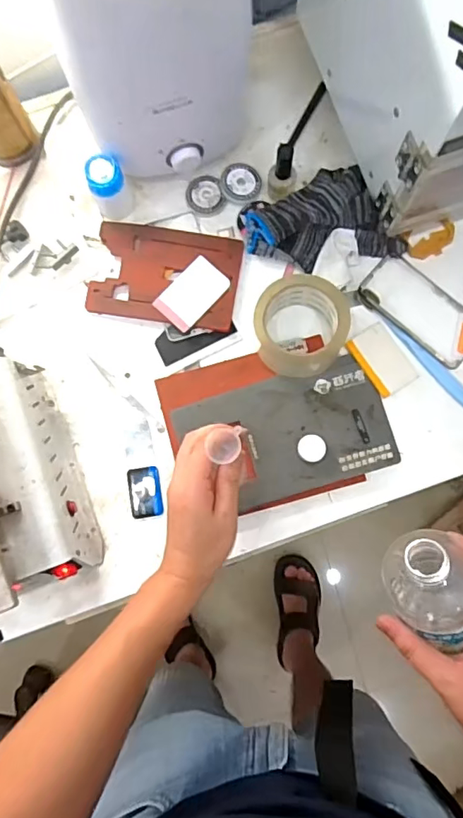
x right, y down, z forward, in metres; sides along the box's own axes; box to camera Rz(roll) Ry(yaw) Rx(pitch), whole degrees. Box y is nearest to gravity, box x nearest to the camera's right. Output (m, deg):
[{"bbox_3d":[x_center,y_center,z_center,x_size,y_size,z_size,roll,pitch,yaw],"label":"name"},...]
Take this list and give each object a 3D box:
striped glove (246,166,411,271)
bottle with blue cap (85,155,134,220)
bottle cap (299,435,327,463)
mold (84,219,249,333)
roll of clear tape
[{"bbox_3d":[0.102,-0.216,0.588,0.167,0.039,0.106,-11,82,0],"label":"striped glove"},{"bbox_3d":[-0.136,-0.246,0.581,0.040,0.072,0.031,-23,82,-2],"label":"bottle with blue cap"},{"bbox_3d":[0.086,0.042,0.559,0.029,0.011,0.029,0,82,1],"label":"bottle cap"},{"bbox_3d":[-0.075,-0.155,0.604,0.167,0.012,0.112,9,82,3],"label":"mold"},{"bbox_3d":[0.074,-0.088,0.561,0.094,0.048,0.100,0,82,1],"label":"roll of clear tape"}]

